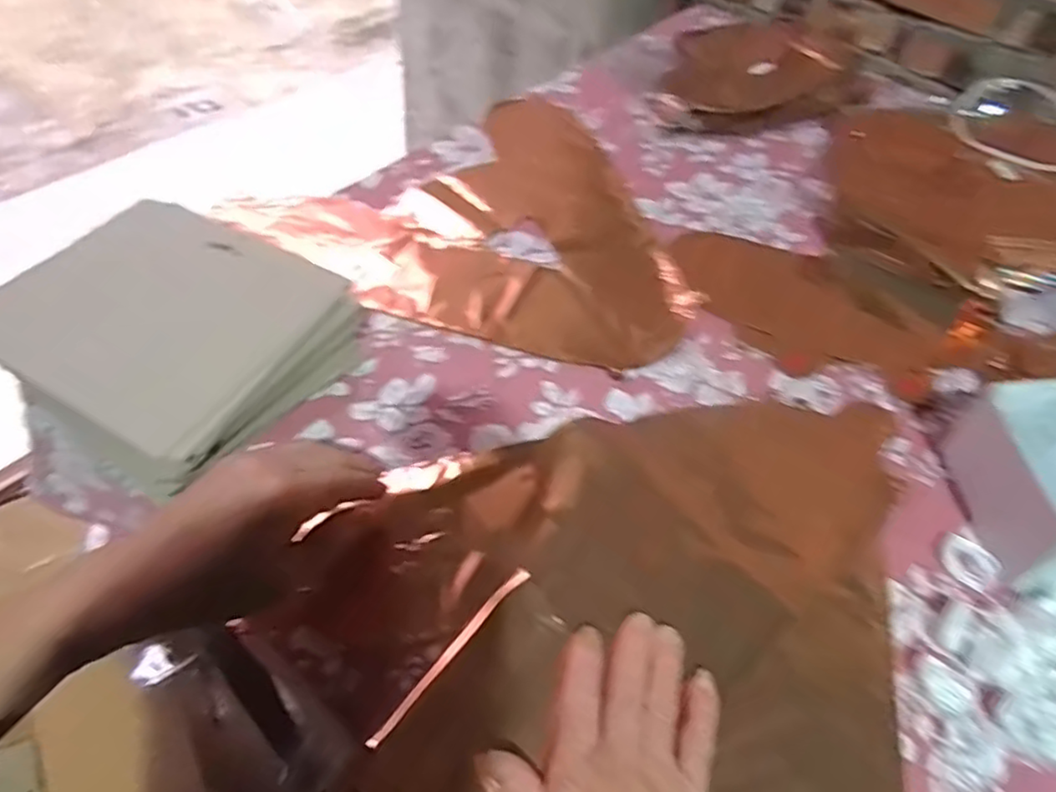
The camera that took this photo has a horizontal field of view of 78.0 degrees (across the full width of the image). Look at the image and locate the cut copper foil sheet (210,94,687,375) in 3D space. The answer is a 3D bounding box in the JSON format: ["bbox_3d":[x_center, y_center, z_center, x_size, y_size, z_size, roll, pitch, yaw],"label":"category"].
[{"bbox_3d":[-0.033,-0.194,0.643,0.396,0.017,0.355,17,53,7],"label":"cut copper foil sheet"}]

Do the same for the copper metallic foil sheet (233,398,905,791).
[{"bbox_3d":[0.074,0.110,0.417,0.357,0.024,0.382,24,54,13],"label":"copper metallic foil sheet"}]

